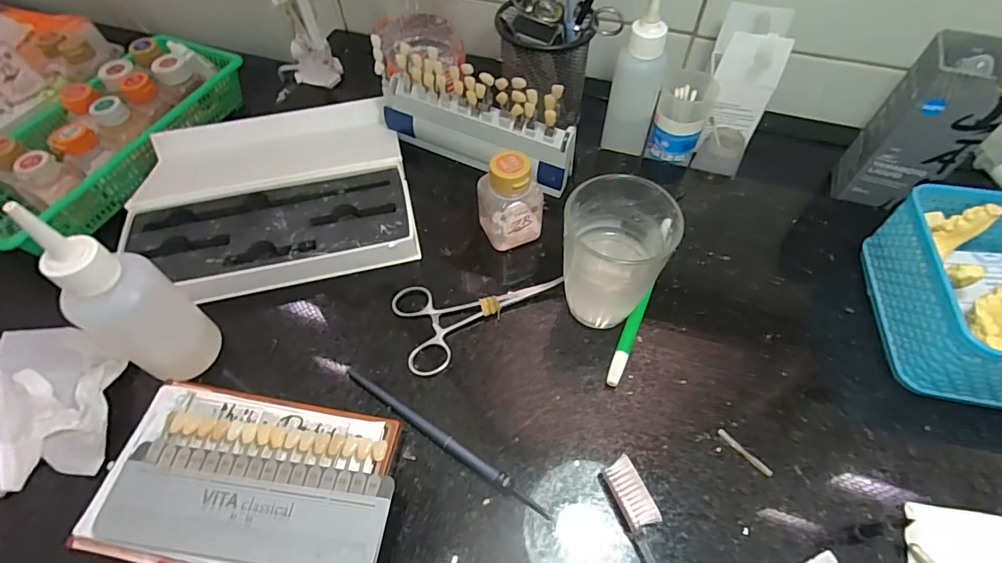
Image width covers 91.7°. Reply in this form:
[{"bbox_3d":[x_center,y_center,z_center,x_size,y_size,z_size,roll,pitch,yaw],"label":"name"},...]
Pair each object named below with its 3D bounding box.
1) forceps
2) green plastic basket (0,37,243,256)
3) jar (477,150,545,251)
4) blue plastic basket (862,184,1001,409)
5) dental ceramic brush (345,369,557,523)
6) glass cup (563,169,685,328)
[{"bbox_3d":[-0.023,0.011,0.354,0.121,0.009,0.068,-32,61,-19],"label":"forceps"},{"bbox_3d":[-0.408,-0.152,0.506,0.123,0.075,0.280,18,58,13],"label":"green plastic basket"},{"bbox_3d":[0.007,-0.058,0.364,0.041,0.074,0.035,-20,58,-12],"label":"jar"},{"bbox_3d":[0.330,0.008,0.321,0.128,0.065,0.141,7,57,5],"label":"blue plastic basket"},{"bbox_3d":[-0.037,0.096,0.297,0.152,0.009,0.008,29,61,19],"label":"dental ceramic brush"},{"bbox_3d":[0.070,-0.014,0.319,0.064,0.092,0.062,0,56,1],"label":"glass cup"}]

